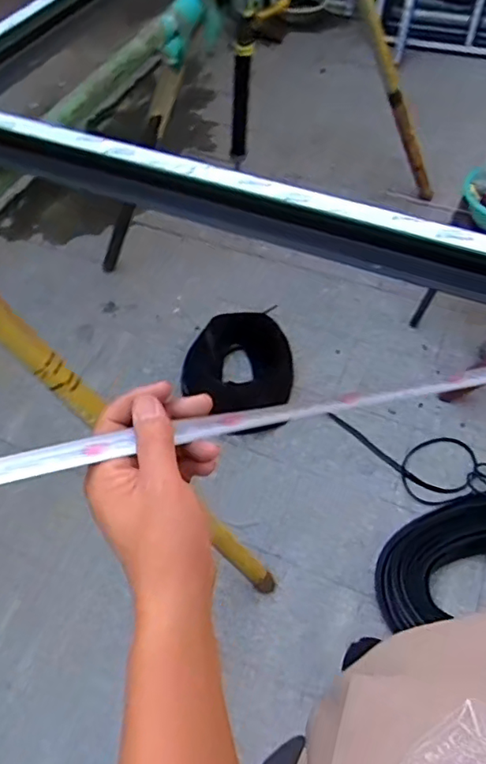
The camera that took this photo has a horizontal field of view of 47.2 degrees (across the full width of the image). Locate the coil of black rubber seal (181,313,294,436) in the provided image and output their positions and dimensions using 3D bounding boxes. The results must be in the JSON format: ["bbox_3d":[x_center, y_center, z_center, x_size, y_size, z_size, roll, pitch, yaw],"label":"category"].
[{"bbox_3d":[-0.018,-0.046,1.976,0.381,0.125,0.470,7,56,8],"label":"coil of black rubber seal"}]

